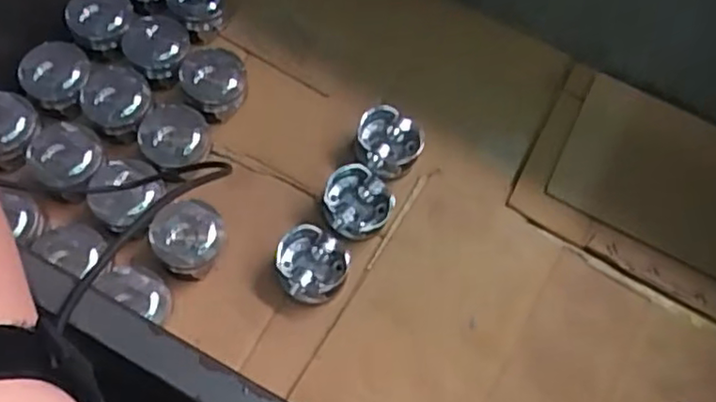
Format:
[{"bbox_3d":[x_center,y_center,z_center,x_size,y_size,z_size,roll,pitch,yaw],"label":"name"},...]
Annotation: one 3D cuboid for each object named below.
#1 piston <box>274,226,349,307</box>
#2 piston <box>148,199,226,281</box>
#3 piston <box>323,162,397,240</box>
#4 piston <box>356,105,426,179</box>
[{"bbox_3d":[-0.055,0.078,0.781,0.081,0.051,0.076,2,65,-4],"label":"piston"},{"bbox_3d":[-0.202,0.044,0.784,0.086,0.054,0.086,43,68,-2],"label":"piston"},{"bbox_3d":[0.000,0.004,0.820,0.086,0.052,0.079,12,64,0],"label":"piston"},{"bbox_3d":[0.041,-0.074,0.855,0.084,0.052,0.087,-14,67,-12],"label":"piston"}]

